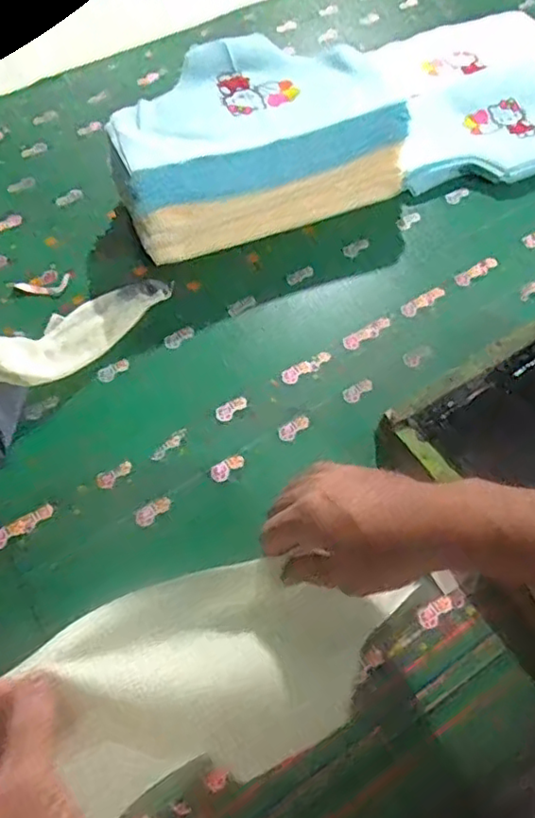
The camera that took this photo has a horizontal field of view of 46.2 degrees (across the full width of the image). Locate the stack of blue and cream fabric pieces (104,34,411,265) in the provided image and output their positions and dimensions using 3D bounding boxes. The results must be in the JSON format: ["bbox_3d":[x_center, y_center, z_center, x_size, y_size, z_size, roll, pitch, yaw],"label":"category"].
[{"bbox_3d":[-0.019,-0.296,0.708,0.302,0.122,0.180,-21,62,-12],"label":"stack of blue and cream fabric pieces"}]

